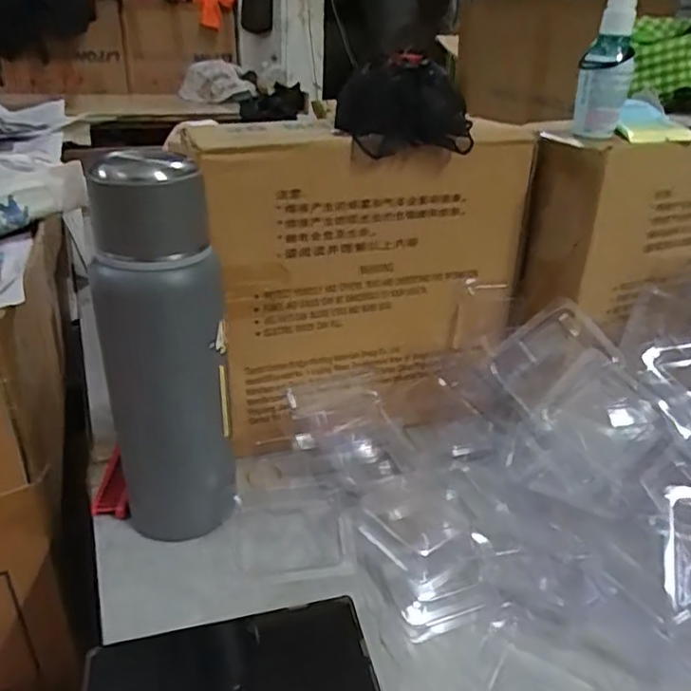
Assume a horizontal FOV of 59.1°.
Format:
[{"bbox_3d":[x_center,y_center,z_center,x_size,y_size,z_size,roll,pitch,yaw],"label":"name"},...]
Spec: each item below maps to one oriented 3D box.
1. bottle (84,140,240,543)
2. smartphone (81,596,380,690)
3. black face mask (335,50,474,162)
[{"bbox_3d":[-0.125,0.011,0.421,0.074,0.271,0.063,-11,30,-24],"label":"bottle"},{"bbox_3d":[-0.067,0.192,0.352,0.161,0.014,0.078,-6,30,-15],"label":"smartphone"},{"bbox_3d":[0.045,-0.181,0.460,0.104,0.061,0.064,2,28,0],"label":"black face mask"}]

